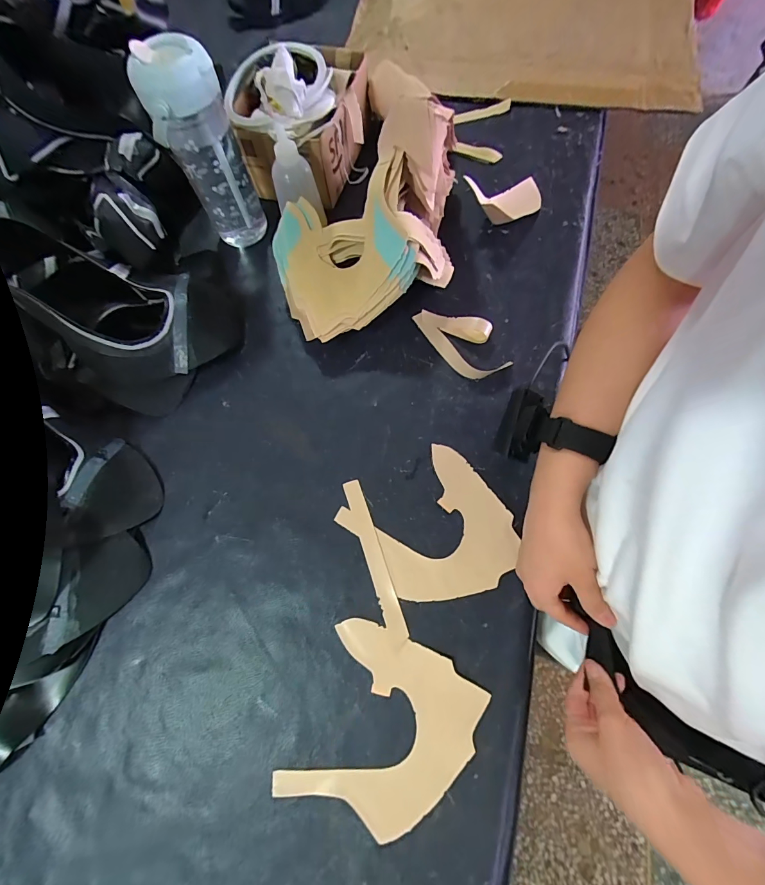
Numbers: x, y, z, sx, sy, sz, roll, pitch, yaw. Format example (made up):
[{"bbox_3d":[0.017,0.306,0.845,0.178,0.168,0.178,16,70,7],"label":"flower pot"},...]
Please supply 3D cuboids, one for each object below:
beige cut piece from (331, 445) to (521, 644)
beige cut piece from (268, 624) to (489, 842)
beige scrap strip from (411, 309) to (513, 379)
[{"bbox_3d":[0.051,0.096,0.415,0.167,0.004,0.163,-27,71,-7],"label":"beige cut piece"},{"bbox_3d":[0.004,0.274,0.353,0.153,0.004,0.159,21,71,12],"label":"beige cut piece"},{"bbox_3d":[0.104,-0.140,0.488,0.068,0.020,0.131,-35,72,-9],"label":"beige scrap strip"}]

